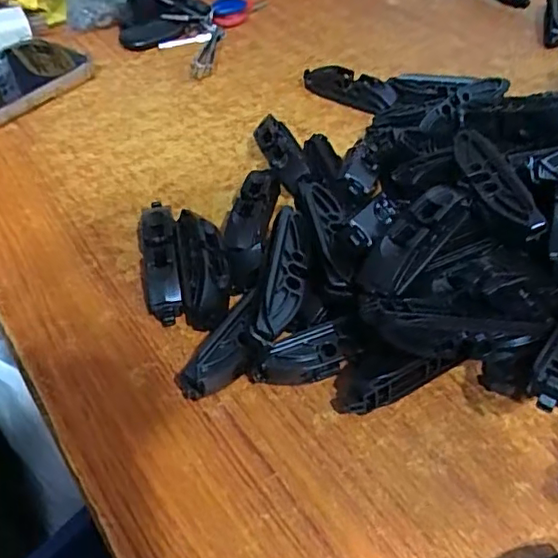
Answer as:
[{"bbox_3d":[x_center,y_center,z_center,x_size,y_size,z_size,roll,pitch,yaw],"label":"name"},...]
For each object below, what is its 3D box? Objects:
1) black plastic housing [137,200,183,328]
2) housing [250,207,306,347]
[{"bbox_3d":[-0.062,-0.011,0.302,0.020,0.017,0.077,-11,46,-7],"label":"black plastic housing"},{"bbox_3d":[0.003,-0.004,0.260,0.017,0.014,0.075,4,46,7],"label":"housing"}]

